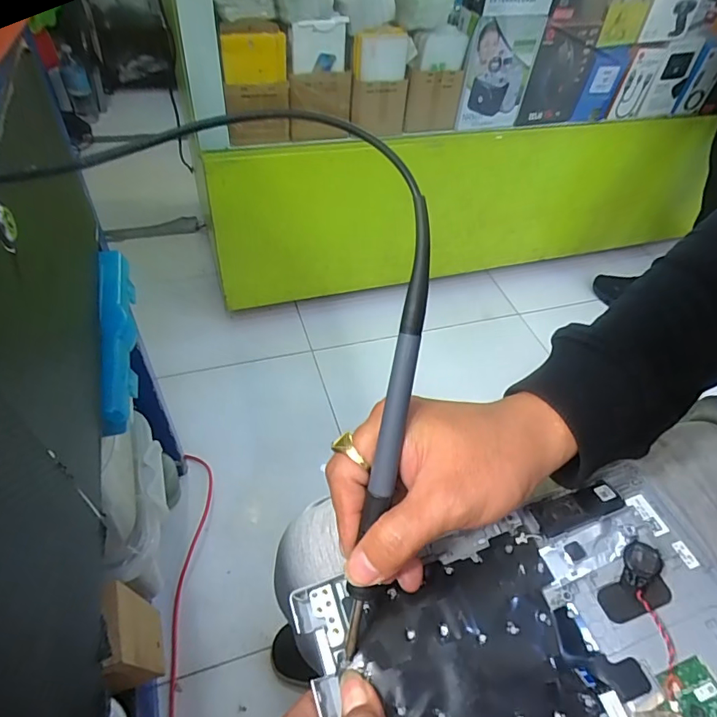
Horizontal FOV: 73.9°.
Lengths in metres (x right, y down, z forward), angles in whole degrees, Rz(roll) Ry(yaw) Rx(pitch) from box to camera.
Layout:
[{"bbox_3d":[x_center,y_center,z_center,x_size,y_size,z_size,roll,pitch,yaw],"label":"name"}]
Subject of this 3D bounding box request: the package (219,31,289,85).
[{"bbox_3d":[-0.173,-0.498,0.792,0.103,0.076,0.023,-8,50,-12],"label":"package"}]

